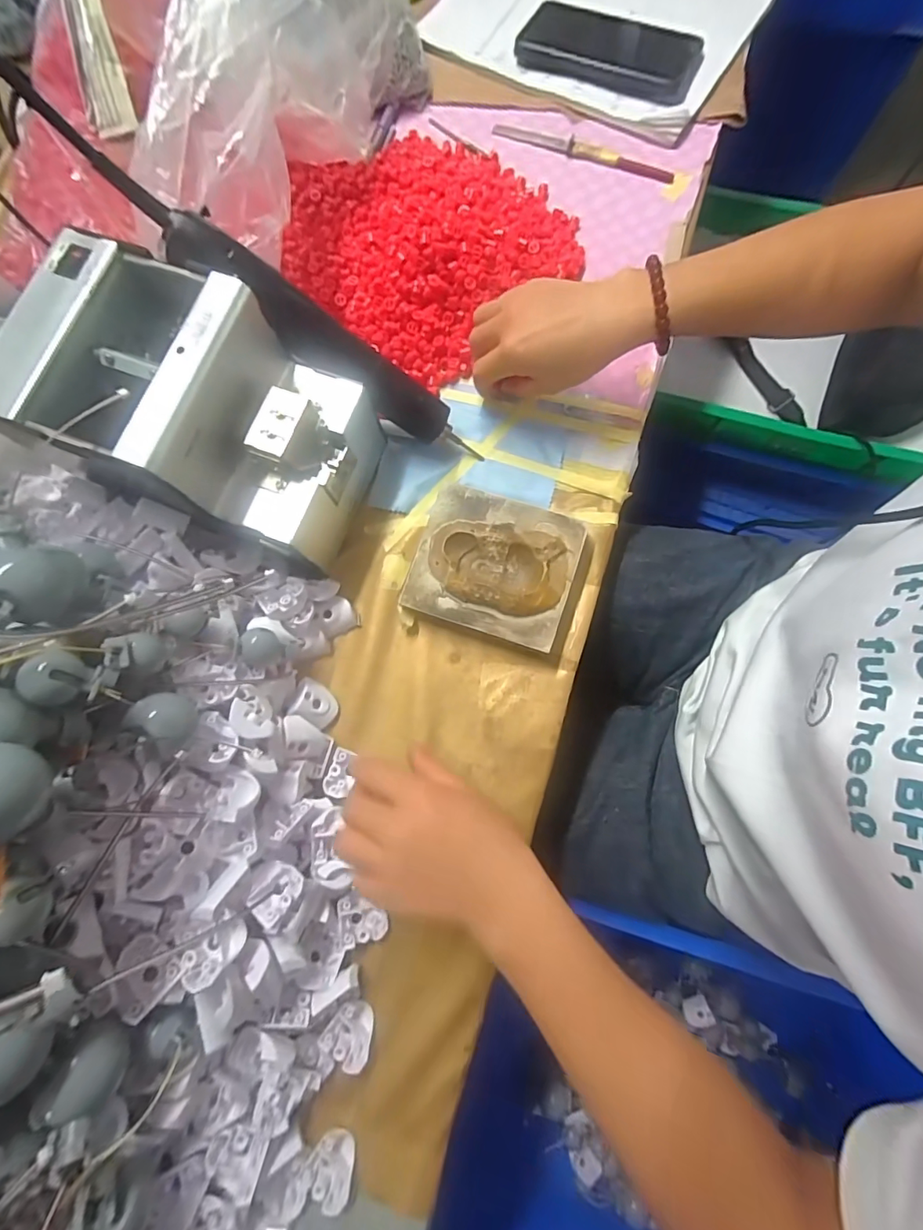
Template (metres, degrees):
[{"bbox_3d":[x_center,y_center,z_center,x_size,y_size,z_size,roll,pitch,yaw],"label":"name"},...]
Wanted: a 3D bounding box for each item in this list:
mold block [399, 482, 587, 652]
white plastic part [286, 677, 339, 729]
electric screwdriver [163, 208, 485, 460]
[{"bbox_3d":[0.024,-0.036,0.361,0.113,0.032,0.101,18,81,6],"label":"mold block"},{"bbox_3d":[-0.107,0.064,0.353,0.033,0.016,0.031,32,55,-31],"label":"white plastic part"},{"bbox_3d":[-0.084,-0.184,0.339,0.232,0.032,0.040,30,78,-26],"label":"electric screwdriver"}]

